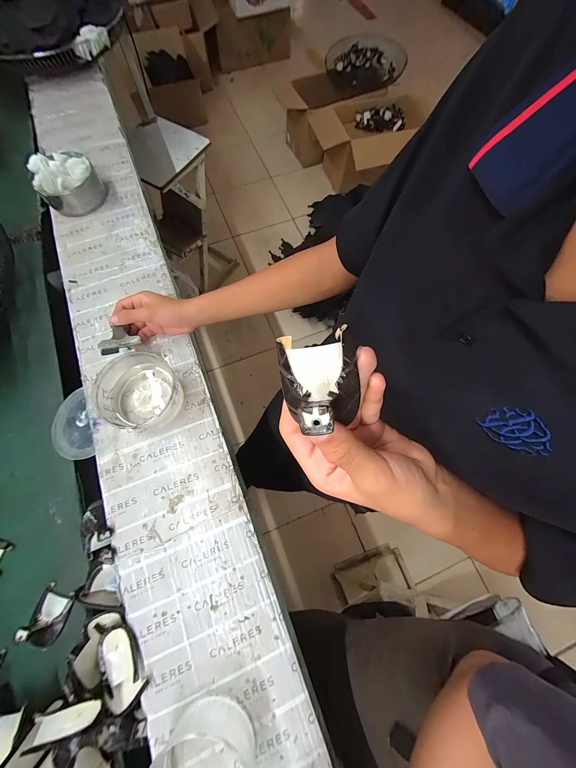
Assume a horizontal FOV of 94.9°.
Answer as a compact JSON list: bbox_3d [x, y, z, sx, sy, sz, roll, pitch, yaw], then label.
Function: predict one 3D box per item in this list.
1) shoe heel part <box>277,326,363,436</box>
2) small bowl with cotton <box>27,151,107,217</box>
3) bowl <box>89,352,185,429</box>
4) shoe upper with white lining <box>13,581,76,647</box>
[{"bbox_3d":[0.019,-0.002,0.148,0.045,0.033,0.057,-9,73,-1],"label":"shoe heel part"},{"bbox_3d":[-0.454,-0.418,0.546,0.117,0.077,0.108,-37,76,-12],"label":"small bowl with cotton"},{"bbox_3d":[-0.231,0.013,0.418,0.109,0.062,0.111,0,72,-1],"label":"bowl"},{"bbox_3d":[-0.333,0.316,0.348,0.045,0.044,0.069,19,73,5],"label":"shoe upper with white lining"}]

